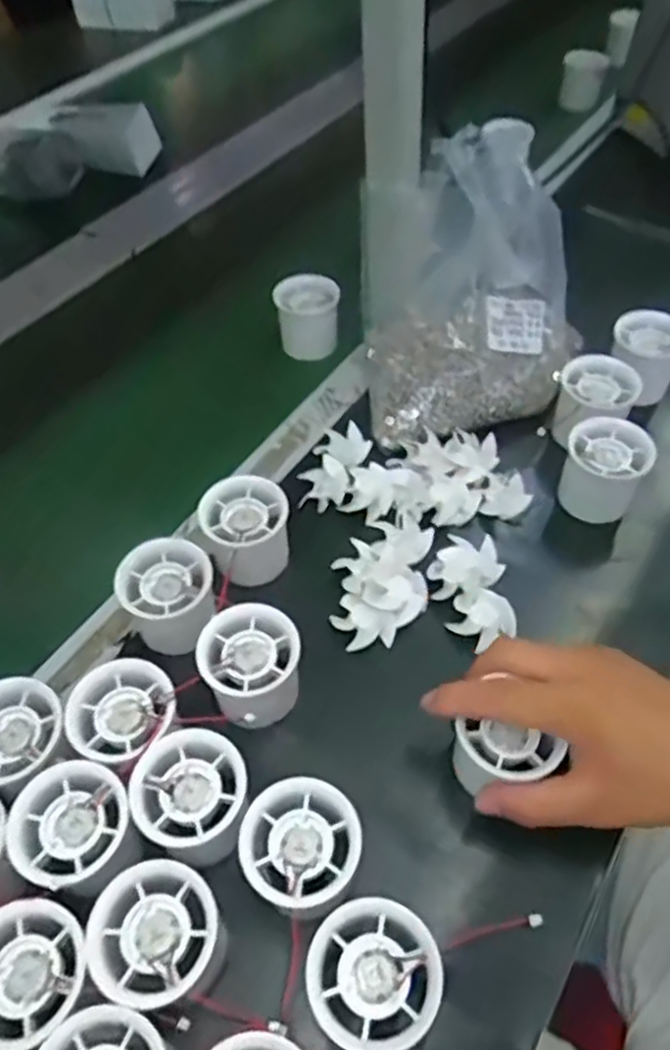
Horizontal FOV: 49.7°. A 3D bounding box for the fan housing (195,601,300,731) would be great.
[{"bbox_3d":[-0.048,0.084,0.425,0.054,0.054,0.055,-1,51,2],"label":"fan housing"}]

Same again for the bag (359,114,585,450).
[{"bbox_3d":[0.104,-0.175,0.533,0.162,0.188,0.132,0,51,3],"label":"bag"}]

